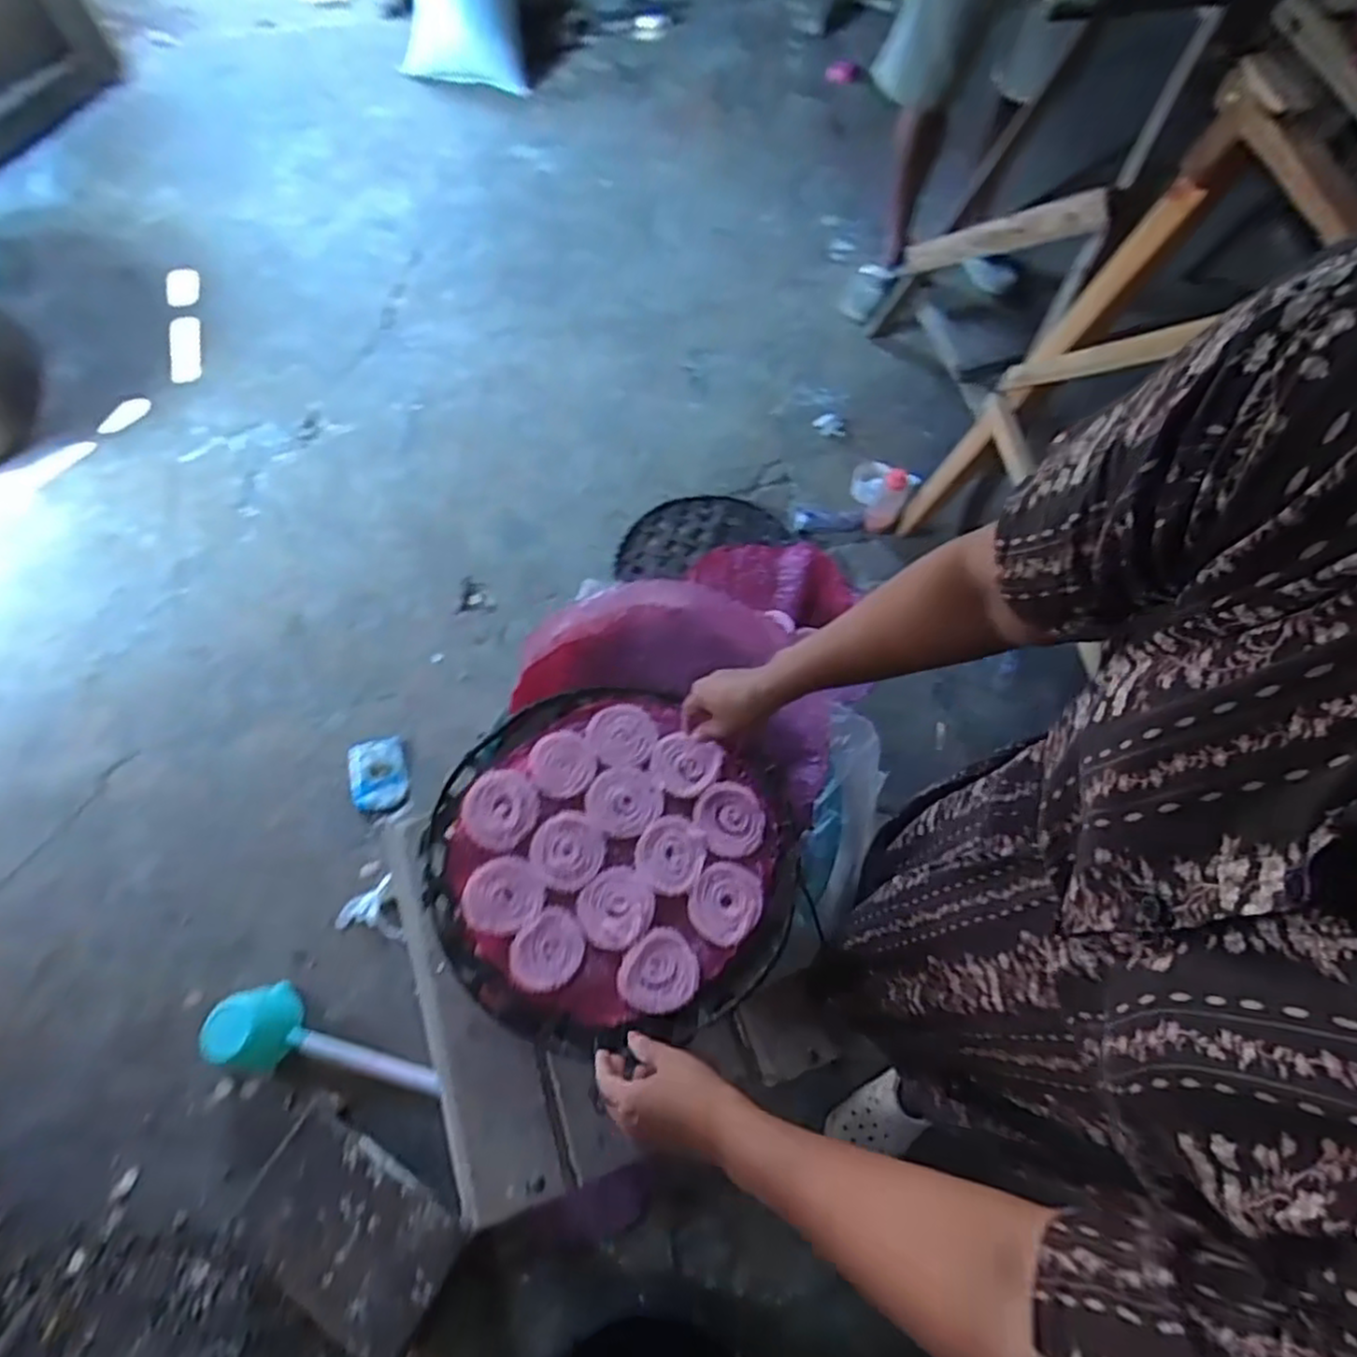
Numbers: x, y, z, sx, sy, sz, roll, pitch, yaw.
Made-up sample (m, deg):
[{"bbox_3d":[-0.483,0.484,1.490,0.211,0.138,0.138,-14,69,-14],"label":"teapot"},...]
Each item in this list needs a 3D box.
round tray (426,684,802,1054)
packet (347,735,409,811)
[{"bbox_3d":[-0.070,0.188,0.800,0.392,0.065,0.372,1,72,-2],"label":"round tray"},{"bbox_3d":[-0.587,0.185,1.394,0.104,0.023,0.144,-14,73,-7],"label":"packet"}]

